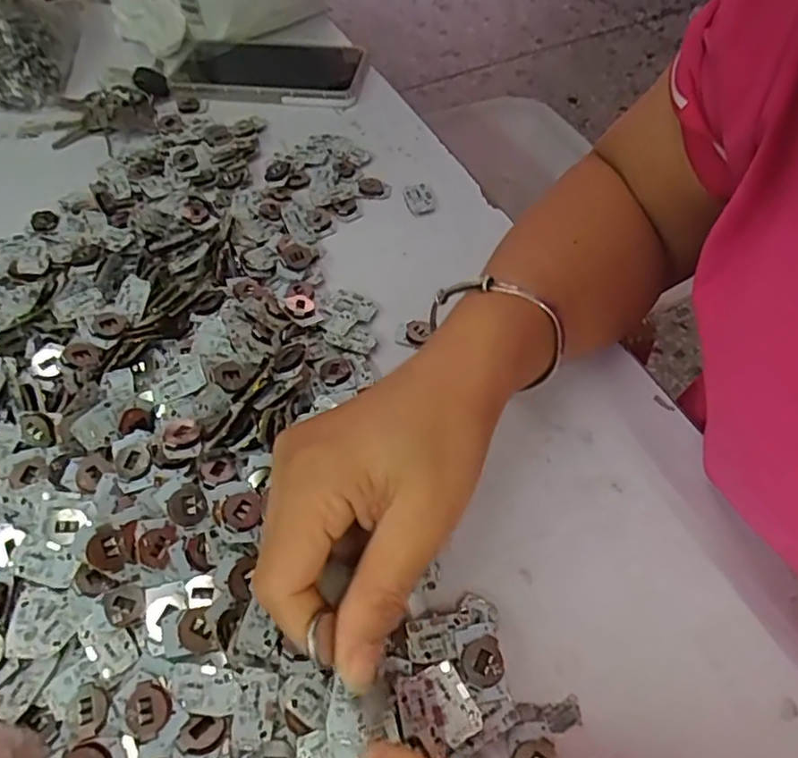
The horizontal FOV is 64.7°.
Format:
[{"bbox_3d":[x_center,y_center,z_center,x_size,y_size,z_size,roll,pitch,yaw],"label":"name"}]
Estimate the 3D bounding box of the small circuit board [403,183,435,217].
[{"bbox_3d":[0.015,-0.130,0.457,0.018,0.007,0.029,-15,55,-8],"label":"small circuit board"}]

